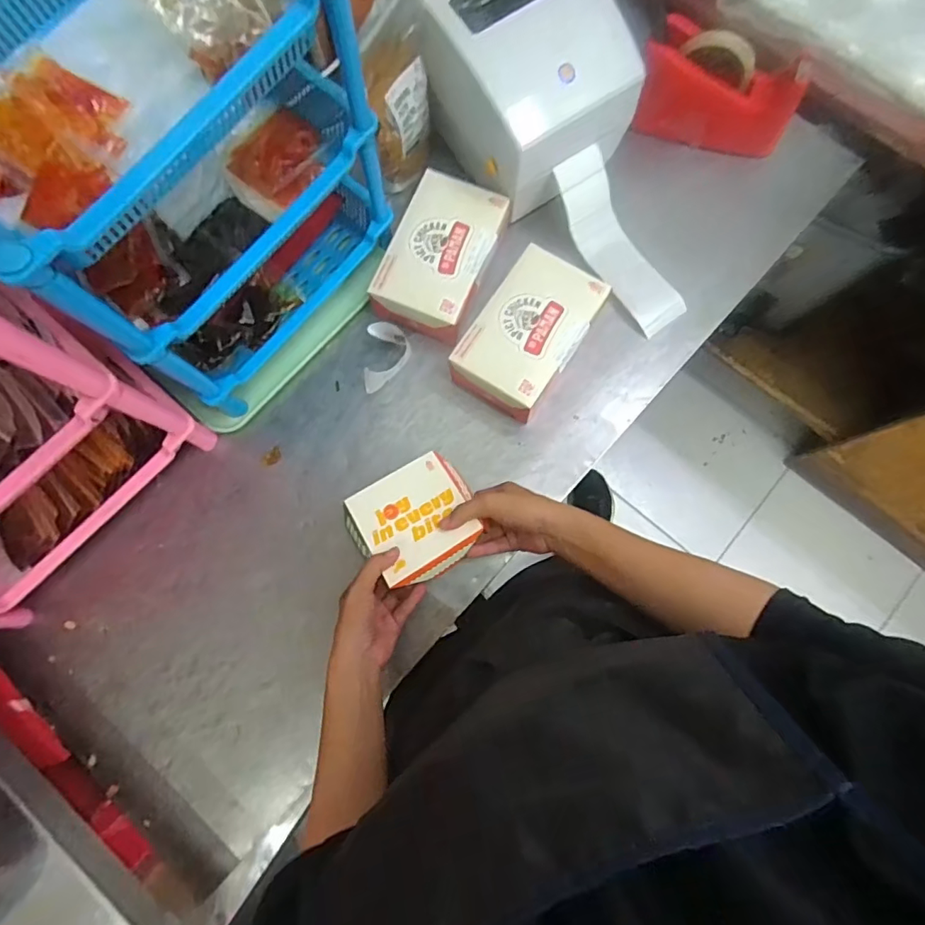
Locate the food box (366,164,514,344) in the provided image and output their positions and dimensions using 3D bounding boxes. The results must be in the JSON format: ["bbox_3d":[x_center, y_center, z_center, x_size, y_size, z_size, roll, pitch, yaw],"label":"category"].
[{"bbox_3d":[-0.025,-0.249,0.642,0.116,0.061,0.177,24,80,5],"label":"food box"}]

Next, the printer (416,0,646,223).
[{"bbox_3d":[0.070,-0.440,0.603,0.174,0.140,0.202,-34,81,-6],"label":"printer"}]

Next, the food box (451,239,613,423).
[{"bbox_3d":[0.074,-0.146,0.616,0.110,0.060,0.187,33,81,7],"label":"food box"}]

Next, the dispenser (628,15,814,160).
[{"bbox_3d":[0.310,-0.452,0.650,0.180,0.083,0.085,26,80,5],"label":"dispenser"}]

